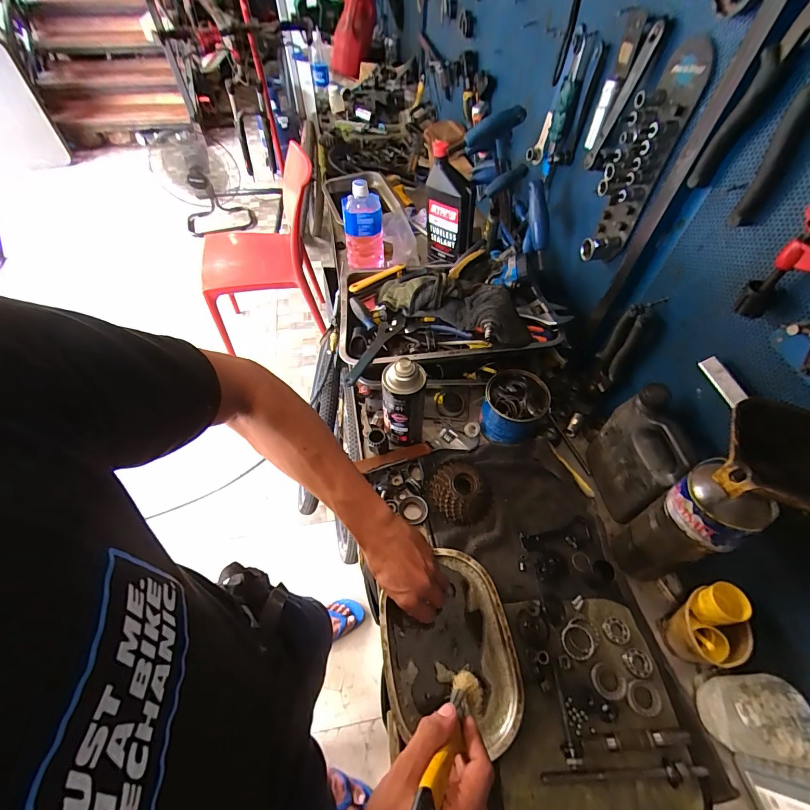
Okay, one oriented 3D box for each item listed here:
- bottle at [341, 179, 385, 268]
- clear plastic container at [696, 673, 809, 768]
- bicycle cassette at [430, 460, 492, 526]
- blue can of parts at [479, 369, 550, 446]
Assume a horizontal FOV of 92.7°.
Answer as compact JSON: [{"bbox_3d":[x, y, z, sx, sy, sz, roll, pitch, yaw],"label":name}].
[{"bbox_3d":[-0.090,-0.383,0.834,0.082,0.165,0.066,-1,54,-2],"label":"bottle"},{"bbox_3d":[0.368,0.333,0.412,0.064,0.085,0.065,0,54,-1],"label":"clear plastic container"},{"bbox_3d":[0.089,0.130,0.600,0.098,0.026,0.097,0,54,-1],"label":"bicycle cassette"},{"bbox_3d":[0.182,0.004,0.652,0.098,0.089,0.094,0,54,-1],"label":"blue can of parts"}]

